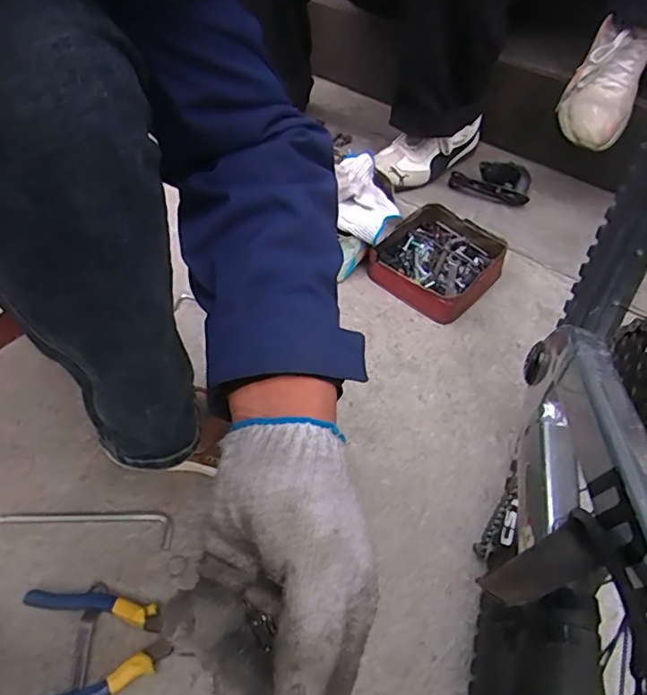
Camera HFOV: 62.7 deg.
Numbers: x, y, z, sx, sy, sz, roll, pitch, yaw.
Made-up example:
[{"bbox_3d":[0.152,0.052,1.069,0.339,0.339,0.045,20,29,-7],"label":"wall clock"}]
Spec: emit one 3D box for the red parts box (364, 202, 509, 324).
[{"bbox_3d":[0.173,-0.130,0.807,0.176,0.053,0.169,35,59,24],"label":"red parts box"}]

